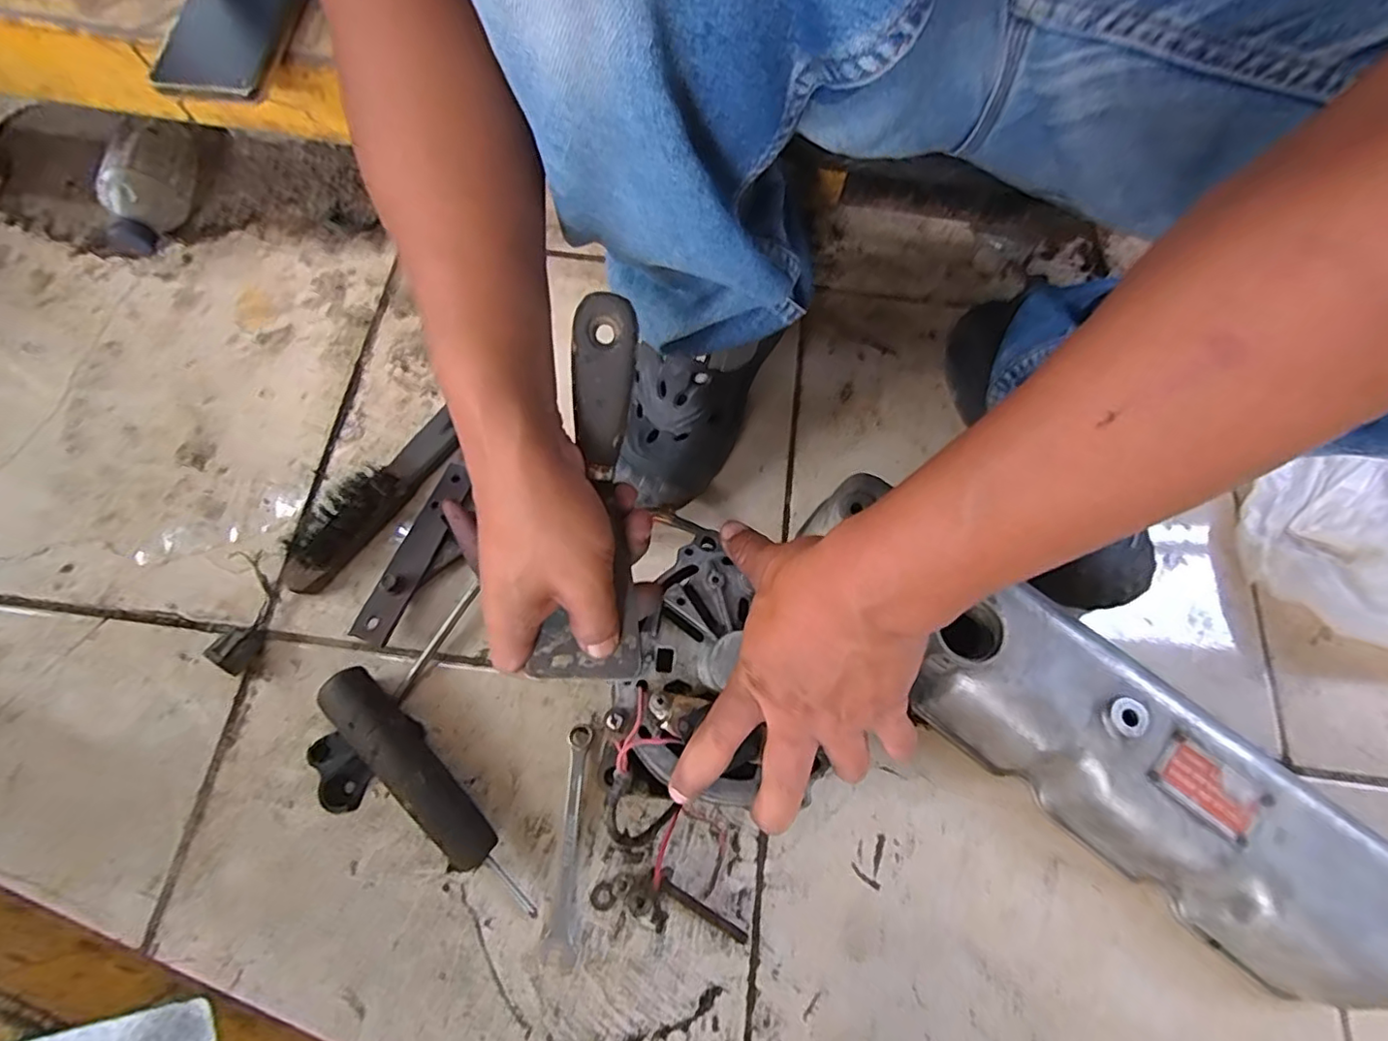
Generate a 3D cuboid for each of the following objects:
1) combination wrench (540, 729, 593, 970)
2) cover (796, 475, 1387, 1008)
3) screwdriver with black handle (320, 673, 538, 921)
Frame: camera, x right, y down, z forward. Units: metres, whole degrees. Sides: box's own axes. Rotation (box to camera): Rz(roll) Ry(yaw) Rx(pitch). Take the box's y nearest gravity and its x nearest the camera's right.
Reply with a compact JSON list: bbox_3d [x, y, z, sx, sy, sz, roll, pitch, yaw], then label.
[{"bbox_3d":[-0.088,0.228,0.435,0.021,0.007,0.153,5,69,-1],"label":"combination wrench"},{"bbox_3d":[0.270,0.148,0.439,0.466,0.086,0.108,38,72,11],"label":"cover"},{"bbox_3d":[-0.189,0.192,0.432,0.037,0.040,0.207,-40,76,-15],"label":"screwdriver with black handle"}]

